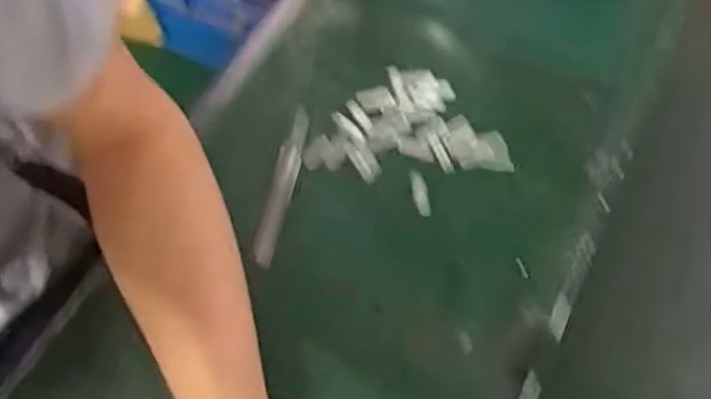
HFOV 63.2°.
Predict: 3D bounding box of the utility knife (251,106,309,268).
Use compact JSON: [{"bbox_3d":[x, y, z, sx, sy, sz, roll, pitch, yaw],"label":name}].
[{"bbox_3d":[-0.056,0.003,0.417,0.017,0.004,0.094,13,71,-1],"label":"utility knife"}]

